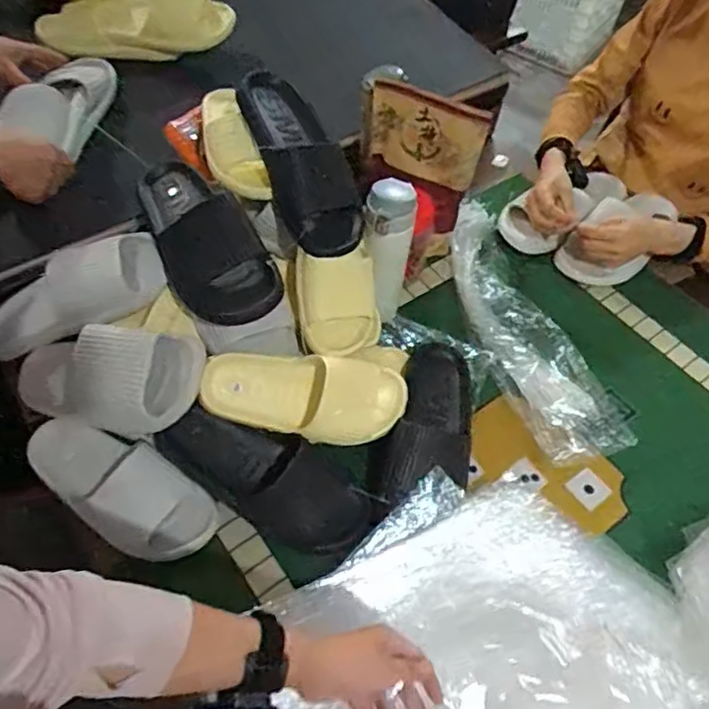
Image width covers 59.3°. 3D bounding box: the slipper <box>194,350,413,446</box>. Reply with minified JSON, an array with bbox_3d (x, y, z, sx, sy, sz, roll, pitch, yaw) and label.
[{"bbox_3d":[-0.060,0.050,0.747,0.244,0.067,0.105,6,98,-7],"label":"slipper"}]

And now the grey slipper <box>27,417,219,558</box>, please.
[{"bbox_3d":[-0.282,0.150,0.732,0.254,0.065,0.100,28,59,14],"label":"grey slipper"}]

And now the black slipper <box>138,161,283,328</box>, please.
[{"bbox_3d":[-0.187,-0.149,0.743,0.103,0.081,0.277,-23,61,-18],"label":"black slipper"}]

